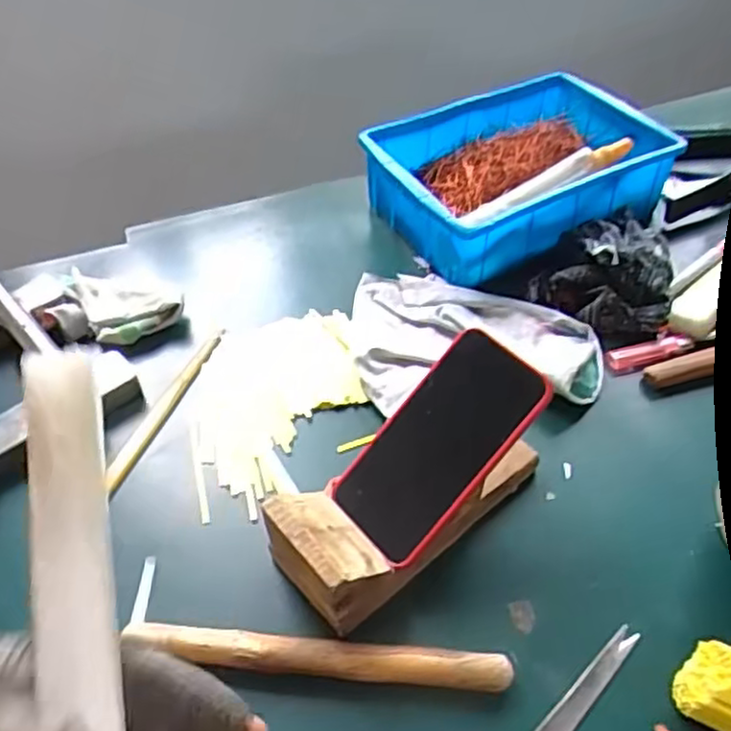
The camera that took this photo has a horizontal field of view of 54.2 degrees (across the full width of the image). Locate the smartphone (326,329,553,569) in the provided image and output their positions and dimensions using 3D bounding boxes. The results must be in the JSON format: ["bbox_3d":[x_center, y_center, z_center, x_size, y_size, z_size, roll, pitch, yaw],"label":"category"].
[{"bbox_3d":[0.049,0.055,0.500,0.082,0.010,0.161,41,93,30],"label":"smartphone"}]

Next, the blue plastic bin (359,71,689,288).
[{"bbox_3d":[0.169,-0.222,0.789,0.312,0.080,0.212,-22,50,-17],"label":"blue plastic bin"}]

